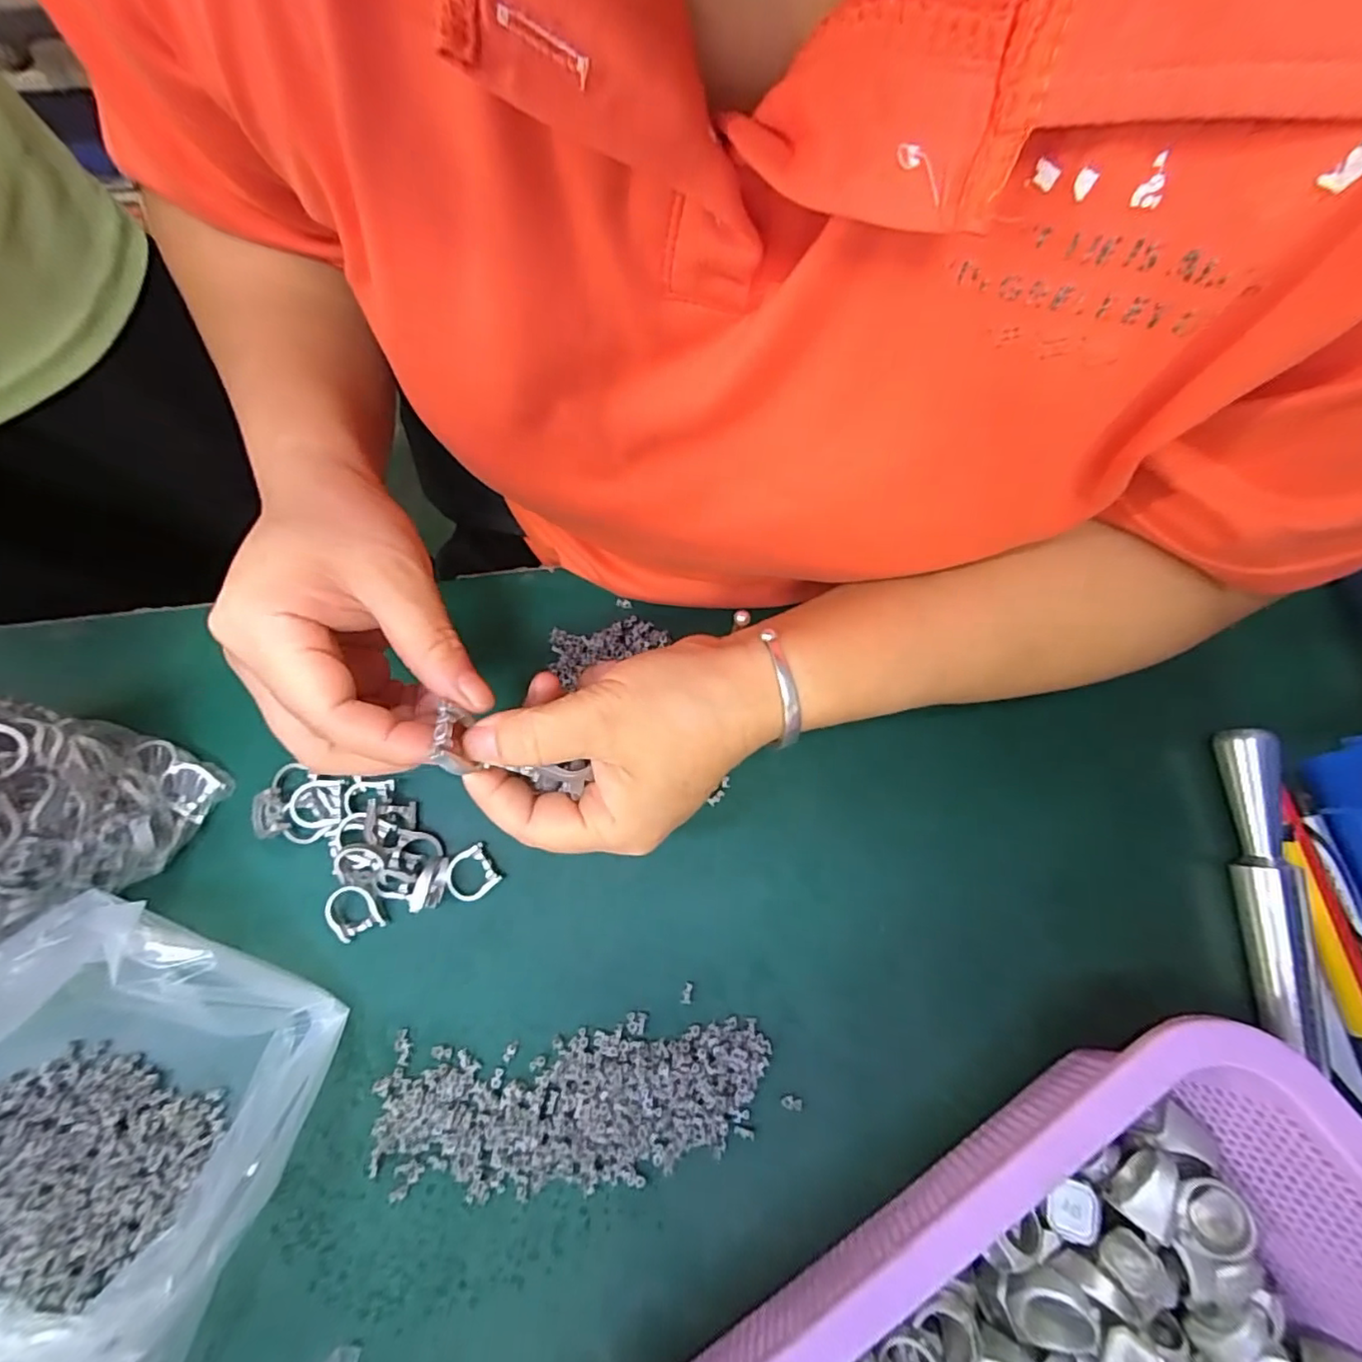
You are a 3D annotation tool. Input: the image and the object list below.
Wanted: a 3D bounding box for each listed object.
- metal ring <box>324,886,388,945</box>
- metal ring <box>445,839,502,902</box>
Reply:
[{"bbox_3d":[-0.154,0.108,0.275,0.023,0.009,0.024,-25,75,-5],"label":"metal ring"},{"bbox_3d":[-0.101,0.093,0.281,0.024,0.005,0.022,-32,76,-6],"label":"metal ring"}]

